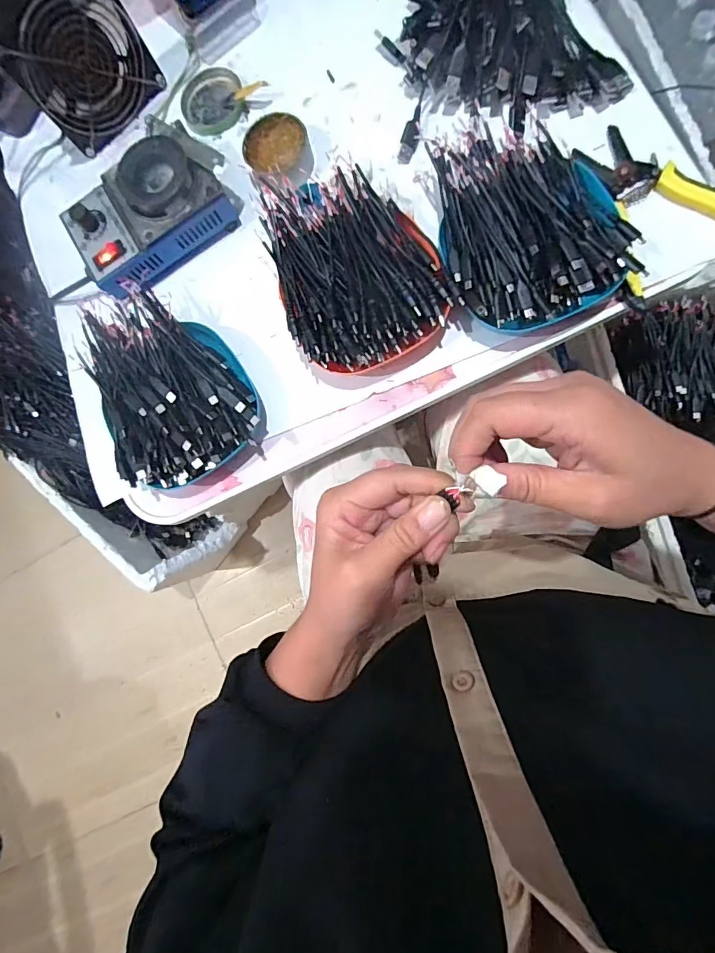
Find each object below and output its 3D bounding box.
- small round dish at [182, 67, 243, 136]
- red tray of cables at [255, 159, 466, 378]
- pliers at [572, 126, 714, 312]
[{"bbox_3d":[-0.153,-0.397,0.470,0.063,0.011,0.072,-12,84,8],"label":"small round dish"},{"bbox_3d":[-0.003,-0.183,0.391,0.133,0.061,0.174,-23,83,6],"label":"red tray of cables"},{"bbox_3d":[0.251,-0.234,0.379,0.114,0.017,0.154,-27,83,6],"label":"pliers"}]

